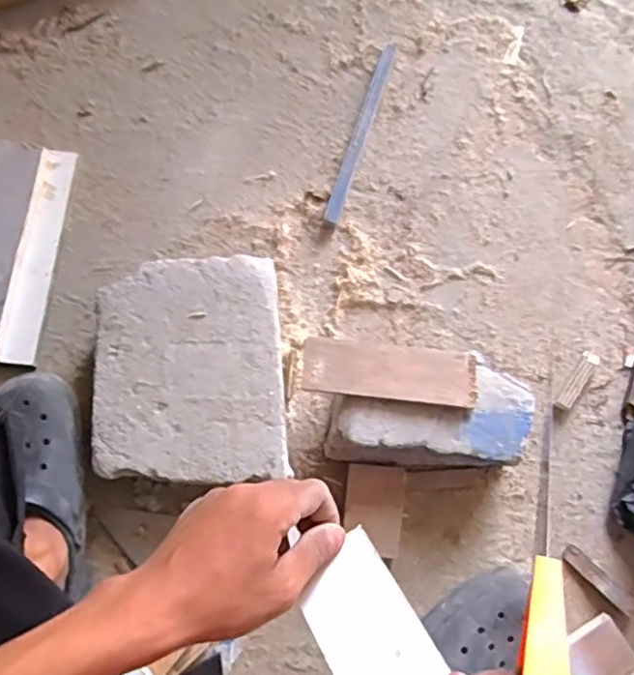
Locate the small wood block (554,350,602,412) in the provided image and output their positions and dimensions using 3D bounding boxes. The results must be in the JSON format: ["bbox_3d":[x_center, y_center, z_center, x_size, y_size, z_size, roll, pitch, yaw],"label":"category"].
[{"bbox_3d":[0.308,0.051,0.735,0.022,0.011,0.077,34,79,6],"label":"small wood block"}]

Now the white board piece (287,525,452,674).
[{"bbox_3d":[0.039,0.186,0.358,0.059,0.004,0.140,-34,51,-3],"label":"white board piece"}]

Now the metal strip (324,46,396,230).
[{"bbox_3d":[0.058,-0.265,0.801,0.018,0.016,0.259,19,78,3],"label":"metal strip"}]

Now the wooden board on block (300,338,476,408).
[{"bbox_3d":[0.076,0.038,0.660,0.182,0.015,0.052,7,78,0],"label":"wooden board on block"}]

